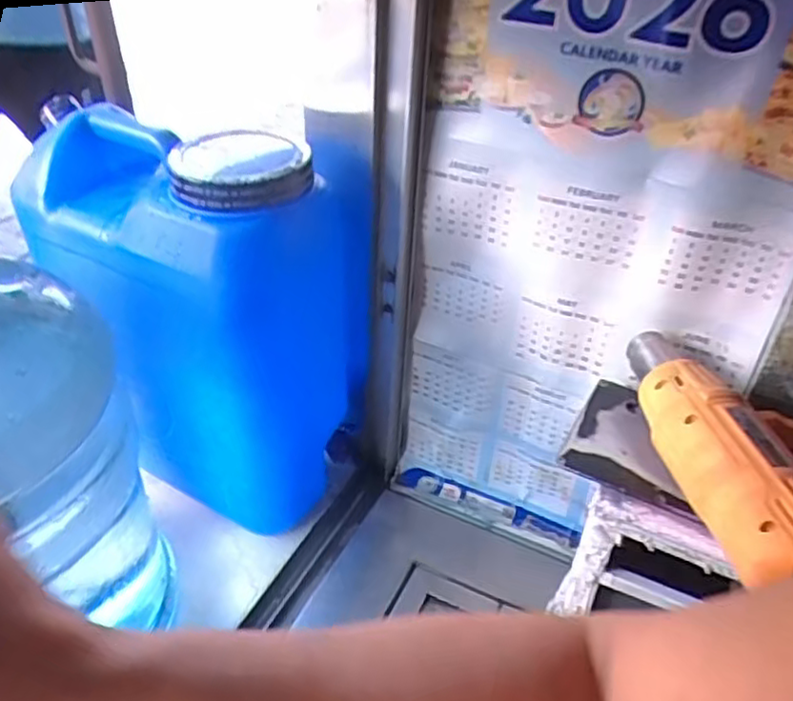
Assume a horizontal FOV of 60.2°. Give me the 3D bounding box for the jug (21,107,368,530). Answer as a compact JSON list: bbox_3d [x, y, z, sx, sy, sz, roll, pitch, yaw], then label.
[{"bbox_3d":[-0.196,-0.036,0.725,0.261,0.379,0.200,25,46,28],"label":"jug"}]

